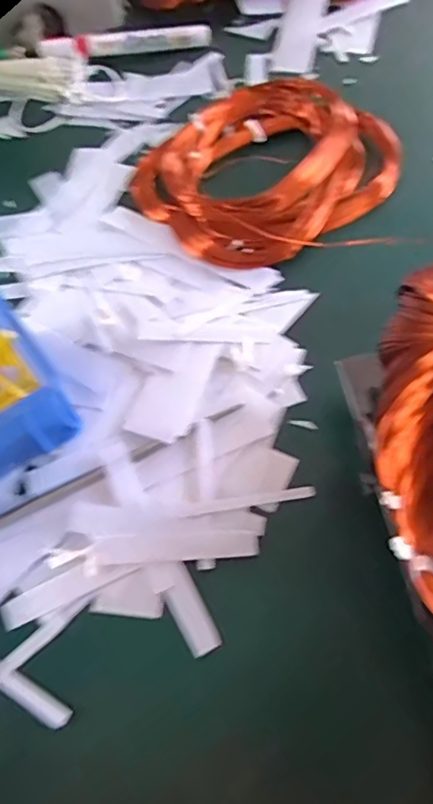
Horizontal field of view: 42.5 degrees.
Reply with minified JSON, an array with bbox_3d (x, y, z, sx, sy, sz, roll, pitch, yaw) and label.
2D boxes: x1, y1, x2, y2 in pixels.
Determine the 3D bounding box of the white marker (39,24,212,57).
[{"bbox_3d":[-0.076,-0.308,0.478,0.141,0.014,0.014,-8,61,-1],"label":"white marker"}]

